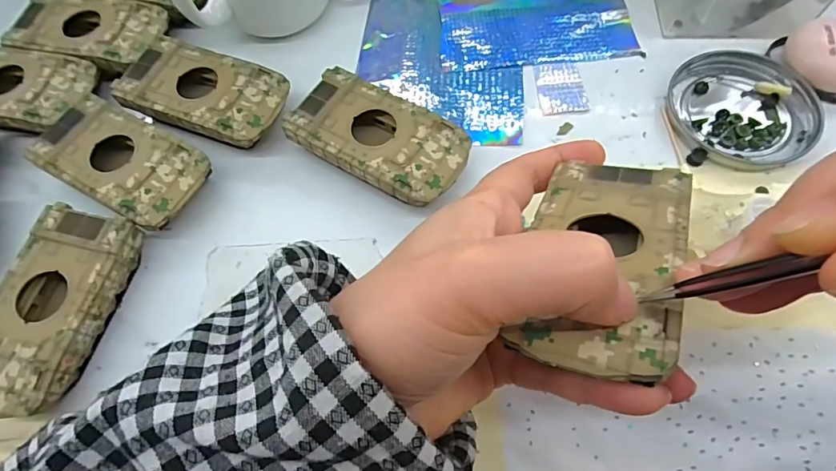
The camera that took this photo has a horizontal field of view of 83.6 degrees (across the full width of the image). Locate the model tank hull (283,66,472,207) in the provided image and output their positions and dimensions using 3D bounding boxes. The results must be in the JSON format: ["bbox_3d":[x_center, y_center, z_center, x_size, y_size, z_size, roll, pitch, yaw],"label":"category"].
[{"bbox_3d":[-0.021,-0.050,0.259,0.095,0.025,0.053,29,68,15],"label":"model tank hull"}]

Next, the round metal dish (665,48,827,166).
[{"bbox_3d":[0.187,-0.074,0.269,0.078,0.011,0.077,-1,64,1],"label":"round metal dish"}]

